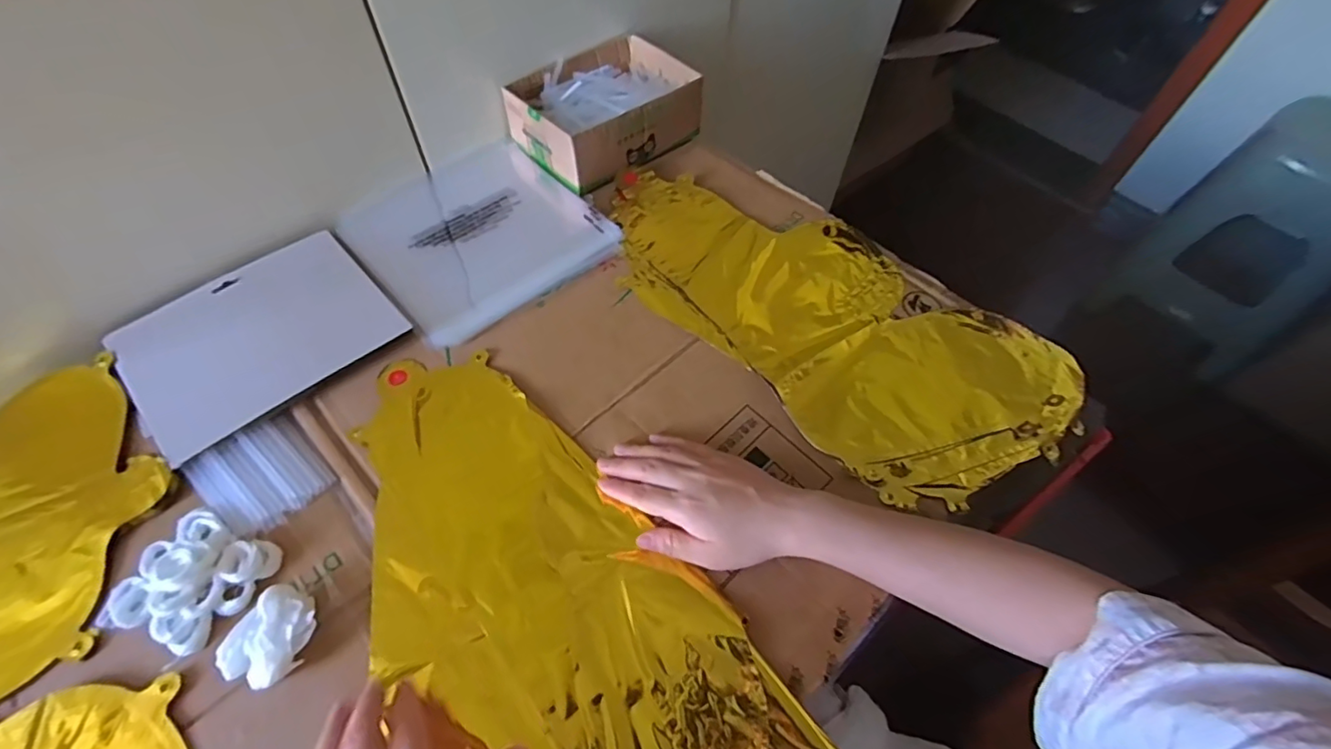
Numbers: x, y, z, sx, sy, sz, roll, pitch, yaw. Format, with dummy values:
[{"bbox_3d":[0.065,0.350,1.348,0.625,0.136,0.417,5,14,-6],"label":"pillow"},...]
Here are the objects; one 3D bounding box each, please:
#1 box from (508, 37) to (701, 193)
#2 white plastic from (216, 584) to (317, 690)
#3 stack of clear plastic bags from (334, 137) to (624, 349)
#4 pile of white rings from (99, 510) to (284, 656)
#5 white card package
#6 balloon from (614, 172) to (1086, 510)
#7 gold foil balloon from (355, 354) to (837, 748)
[{"bbox_3d":[-0.063,-0.297,0.640,0.191,0.058,0.140,-36,67,-22],"label":"box"},{"bbox_3d":[-0.243,0.163,0.361,0.046,0.023,0.054,18,59,8],"label":"white plastic"},{"bbox_3d":[-0.191,-0.146,0.585,0.213,0.020,0.223,-35,62,-24],"label":"stack of clear plastic bags"},{"bbox_3d":[-0.312,0.132,0.378,0.081,0.022,0.076,21,59,9],"label":"pile of white rings"},{"bbox_3d":[-0.343,-0.036,0.490,0.194,0.008,0.156,-38,68,-23],"label":"white card package"},{"bbox_3d":[0.139,-0.063,0.534,0.449,0.009,0.222,38,63,18],"label":"balloon"},{"bbox_3d":[-0.089,0.146,0.398,0.219,0.015,0.402,-26,63,-18],"label":"gold foil balloon"}]

